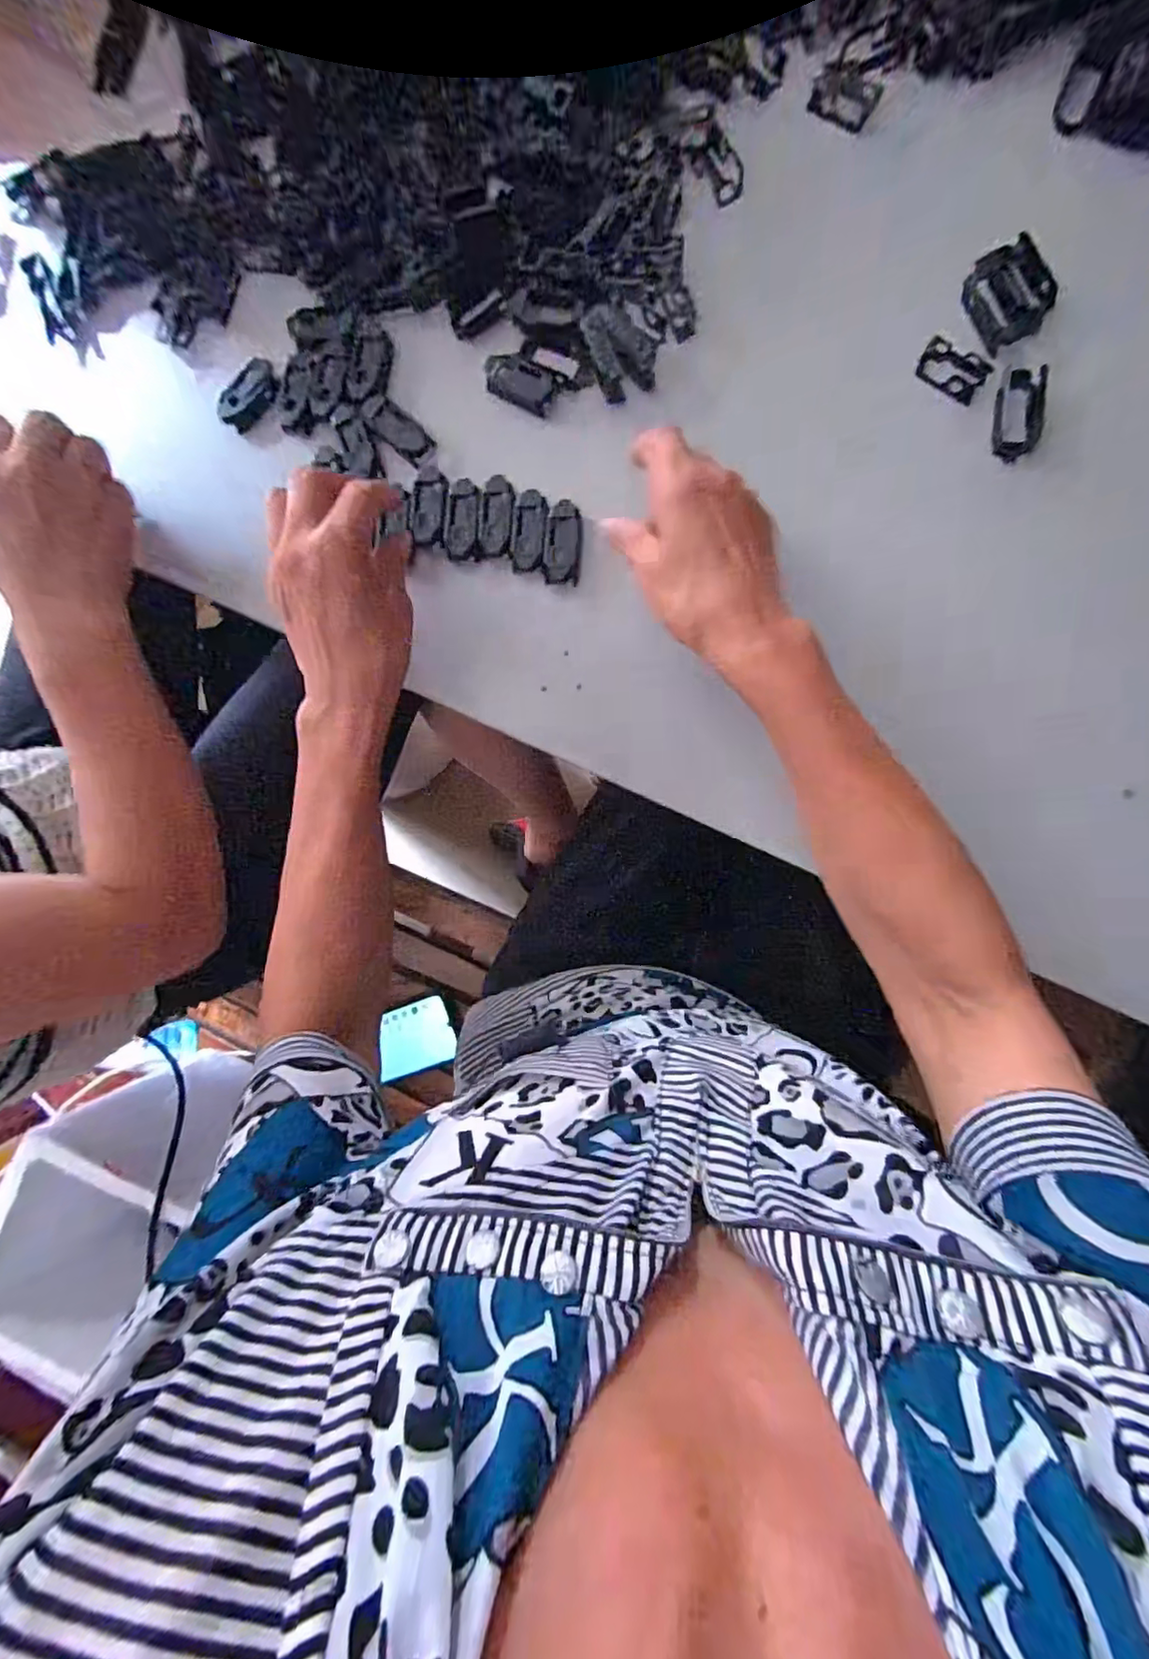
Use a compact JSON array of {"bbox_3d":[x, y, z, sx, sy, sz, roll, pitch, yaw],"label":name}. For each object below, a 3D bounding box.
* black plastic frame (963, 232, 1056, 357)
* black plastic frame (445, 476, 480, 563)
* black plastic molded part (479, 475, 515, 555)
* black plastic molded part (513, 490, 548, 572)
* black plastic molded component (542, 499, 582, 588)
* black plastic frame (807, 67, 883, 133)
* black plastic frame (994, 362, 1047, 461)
[{"bbox_3d":[0.254,-0.313,0.332,0.047,0.008,0.054,-23,88,6],"label":"black plastic frame"},{"bbox_3d":[-0.072,-0.201,0.370,0.021,0.004,0.050,5,91,6],"label":"black plastic frame"},{"bbox_3d":[-0.050,-0.203,0.367,0.021,0.004,0.050,8,91,6],"label":"black plastic molded part"},{"bbox_3d":[-0.029,-0.193,0.366,0.021,0.004,0.050,5,91,6],"label":"black plastic molded part"},{"bbox_3d":[-0.007,-0.184,0.365,0.024,0.008,0.048,7,91,6],"label":"black plastic molded component"},{"bbox_3d":[0.161,-0.441,0.342,0.040,0.004,0.026,33,94,5],"label":"black plastic frame"},{"bbox_3d":[0.260,-0.244,0.336,0.028,0.014,0.047,-1,90,6],"label":"black plastic frame"}]

